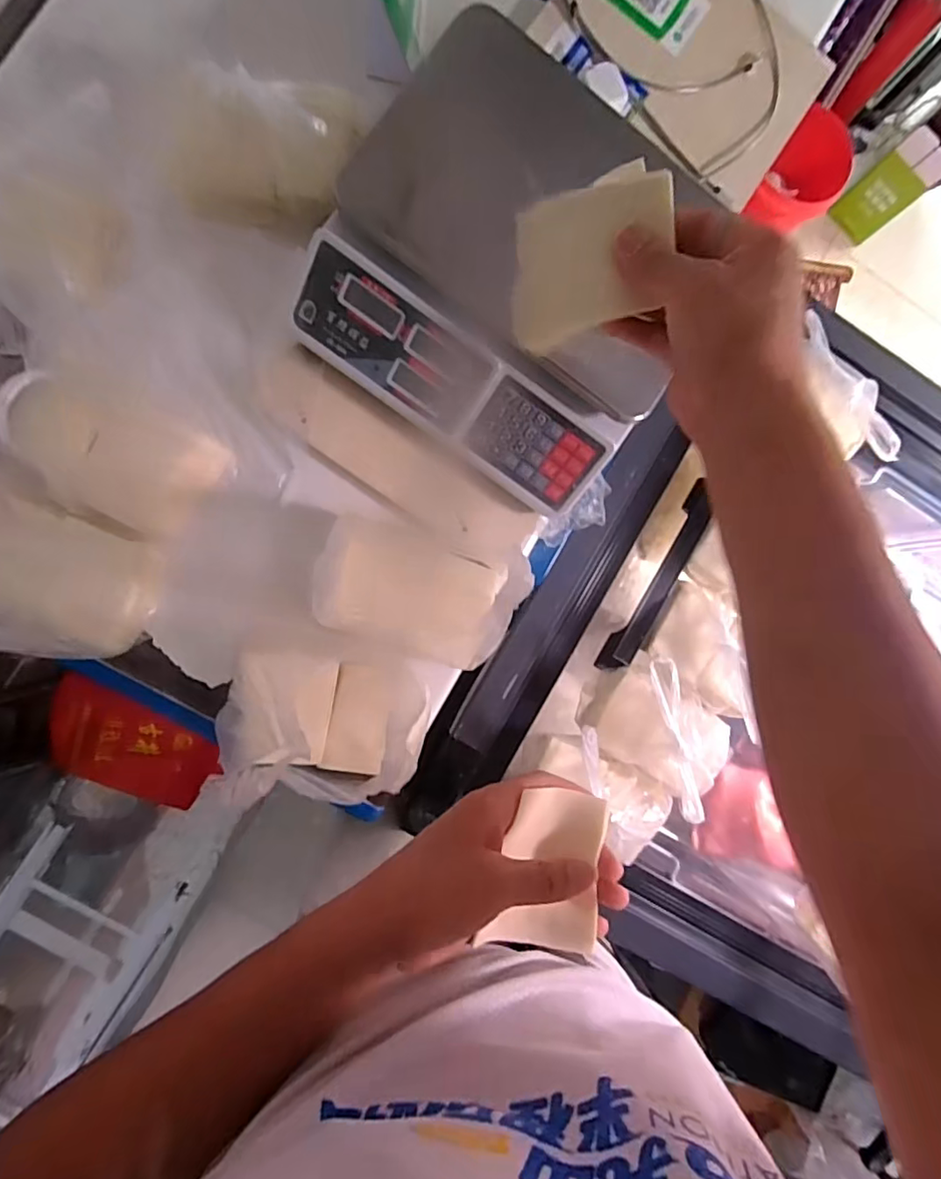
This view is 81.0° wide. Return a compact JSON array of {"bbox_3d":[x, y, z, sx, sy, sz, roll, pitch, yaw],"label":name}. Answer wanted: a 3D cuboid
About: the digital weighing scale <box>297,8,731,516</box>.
[{"bbox_3d":[0.044,-0.276,0.499,0.319,0.110,0.291,34,84,-5],"label":"digital weighing scale"}]

